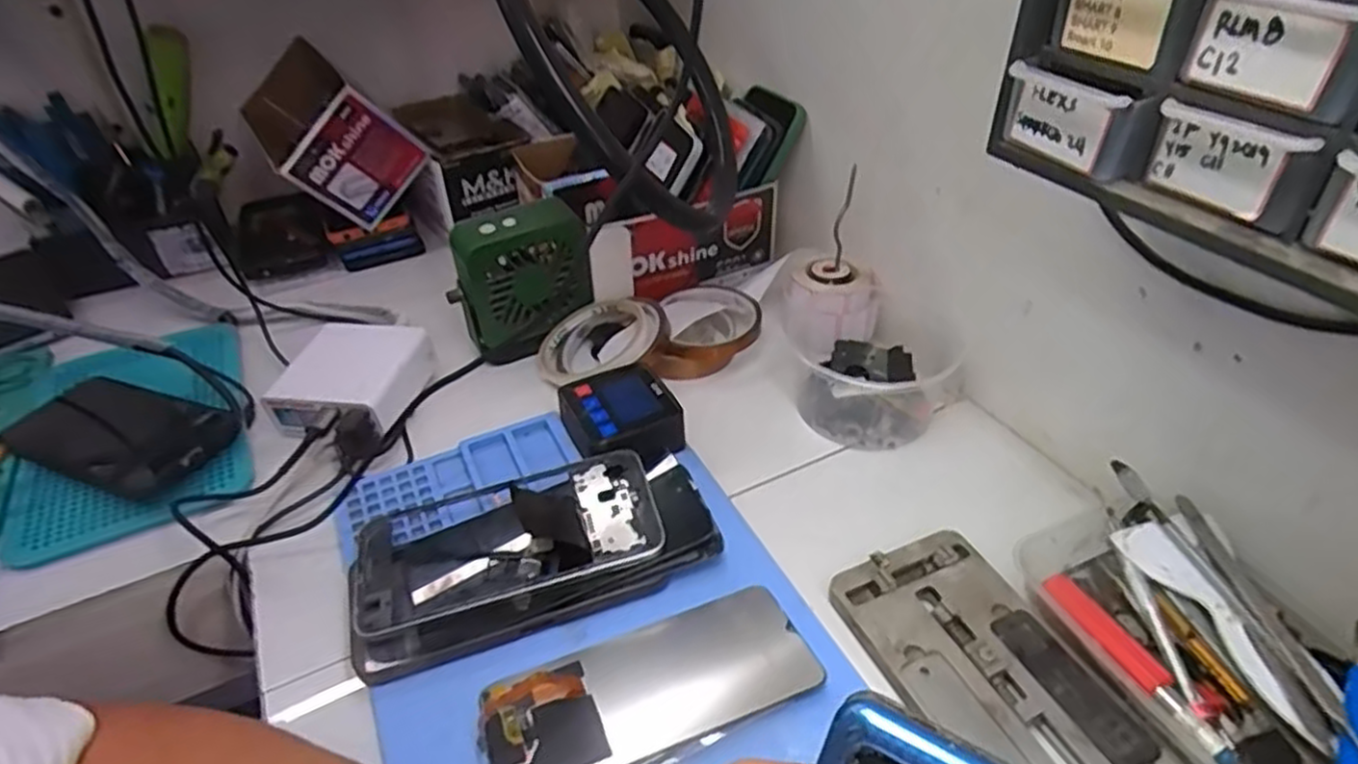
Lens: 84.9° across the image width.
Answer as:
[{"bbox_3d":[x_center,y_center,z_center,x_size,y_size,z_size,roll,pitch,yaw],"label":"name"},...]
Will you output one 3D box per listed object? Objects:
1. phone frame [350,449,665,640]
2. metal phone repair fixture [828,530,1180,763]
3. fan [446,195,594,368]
[{"bbox_3d":[-0.097,0.088,0.420,0.167,0.013,0.082,-14,42,-7],"label":"phone frame"},{"bbox_3d":[0.158,0.151,0.362,0.090,0.018,0.176,-17,41,-18],"label":"metal phone repair fixture"},{"bbox_3d":[-0.119,-0.077,0.573,0.100,0.114,0.034,-17,41,-18],"label":"fan"}]

